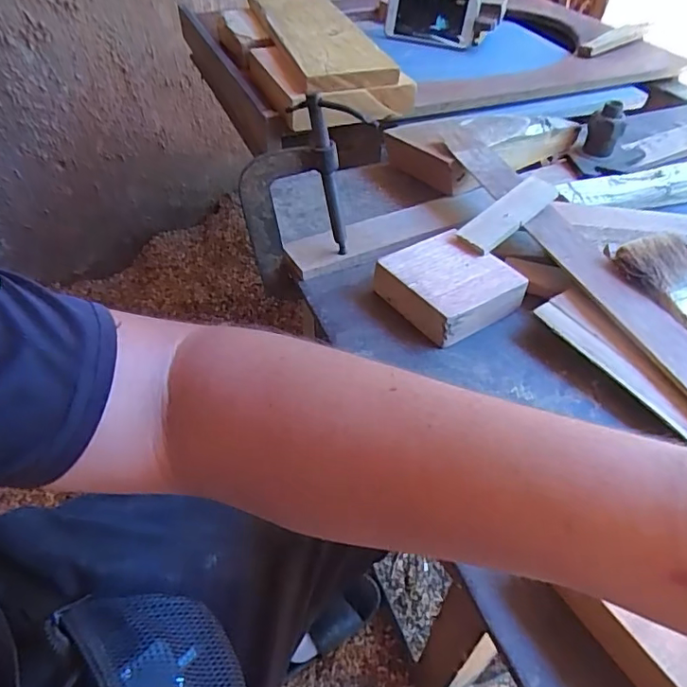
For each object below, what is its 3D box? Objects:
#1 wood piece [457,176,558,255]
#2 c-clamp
[{"bbox_3d":[0.145,-0.113,0.467,0.098,0.010,0.032,-37,68,-15],"label":"wood piece"},{"bbox_3d":[-0.043,-0.115,0.462,0.083,0.181,0.023,-6,50,-5],"label":"c-clamp"}]

